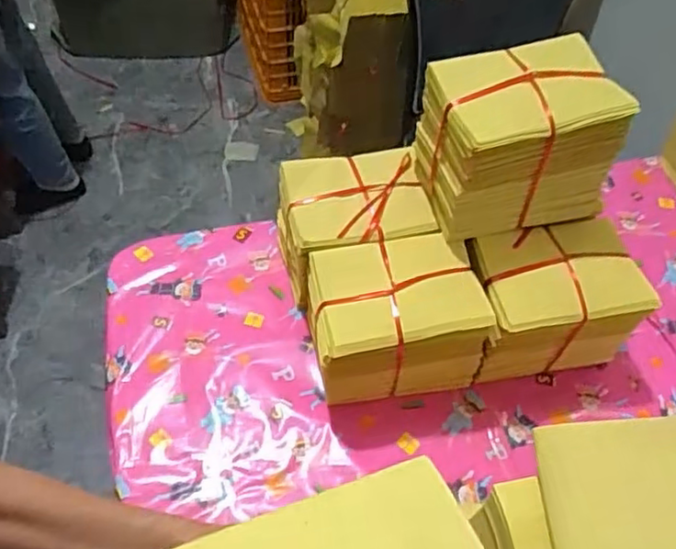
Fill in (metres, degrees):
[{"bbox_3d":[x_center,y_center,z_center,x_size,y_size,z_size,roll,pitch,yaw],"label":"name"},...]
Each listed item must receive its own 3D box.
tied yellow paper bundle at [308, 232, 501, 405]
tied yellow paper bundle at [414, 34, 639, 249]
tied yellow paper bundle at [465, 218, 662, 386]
[{"bbox_3d":[0.055,0.051,0.663,0.163,0.145,0.121,-10,56,-11],"label":"tied yellow paper bundle"},{"bbox_3d":[0.173,-0.129,0.630,0.159,0.157,0.122,-14,56,-13],"label":"tied yellow paper bundle"},{"bbox_3d":[0.221,0.034,0.686,0.168,0.140,0.113,-5,55,-8],"label":"tied yellow paper bundle"}]

